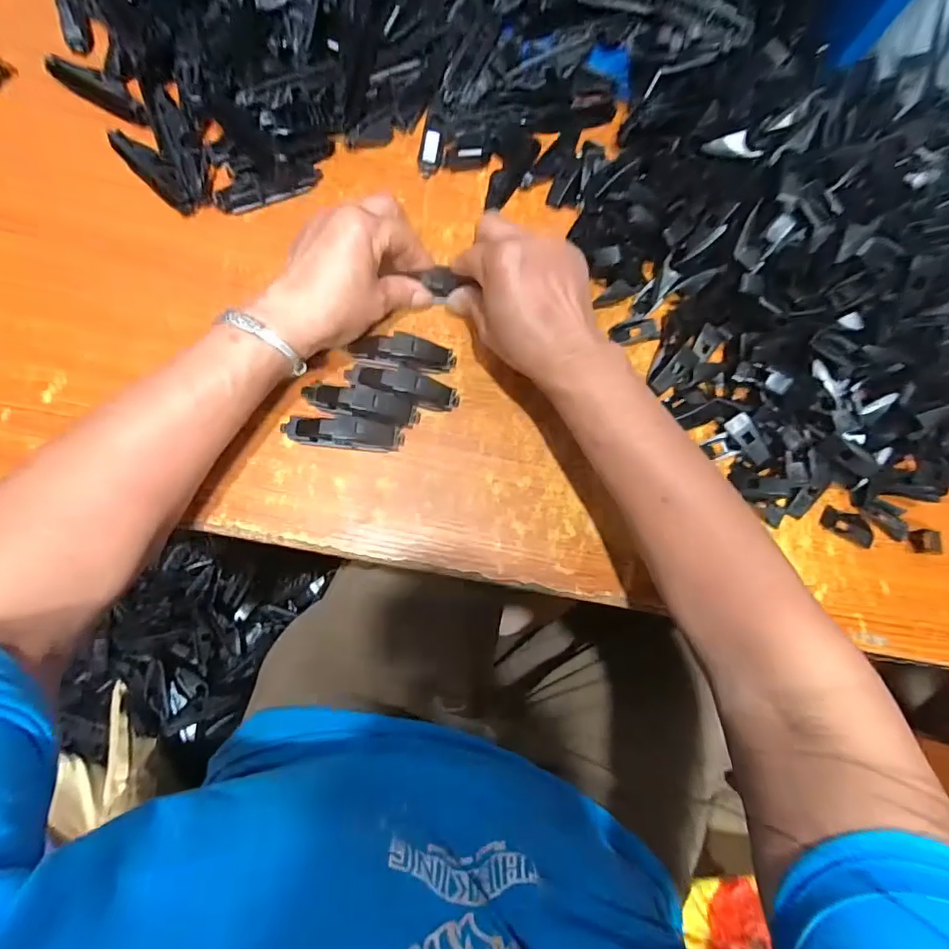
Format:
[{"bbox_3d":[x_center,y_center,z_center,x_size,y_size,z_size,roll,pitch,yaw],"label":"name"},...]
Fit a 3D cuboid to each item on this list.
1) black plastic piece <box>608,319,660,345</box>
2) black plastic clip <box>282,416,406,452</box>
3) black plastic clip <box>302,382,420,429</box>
[{"bbox_3d":[0.127,-0.113,0.419,0.040,0.009,0.018,-13,81,-10],"label":"black plastic piece"},{"bbox_3d":[-0.091,-0.029,0.361,0.081,0.022,0.019,6,79,-7],"label":"black plastic clip"},{"bbox_3d":[-0.080,-0.050,0.368,0.081,0.021,0.022,8,78,-6],"label":"black plastic clip"}]

